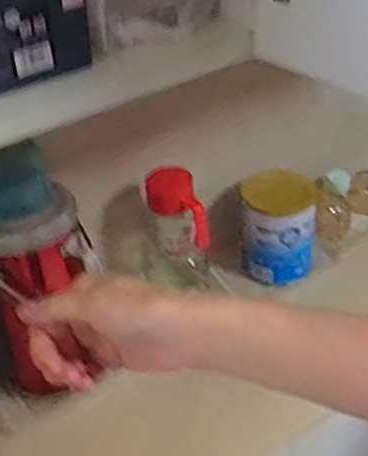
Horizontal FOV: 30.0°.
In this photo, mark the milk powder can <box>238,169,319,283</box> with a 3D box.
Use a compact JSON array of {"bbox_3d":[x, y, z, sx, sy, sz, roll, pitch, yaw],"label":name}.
[{"bbox_3d":[0.166,0.003,1.204,0.124,0.162,0.116,-1,37,1],"label":"milk powder can"}]

